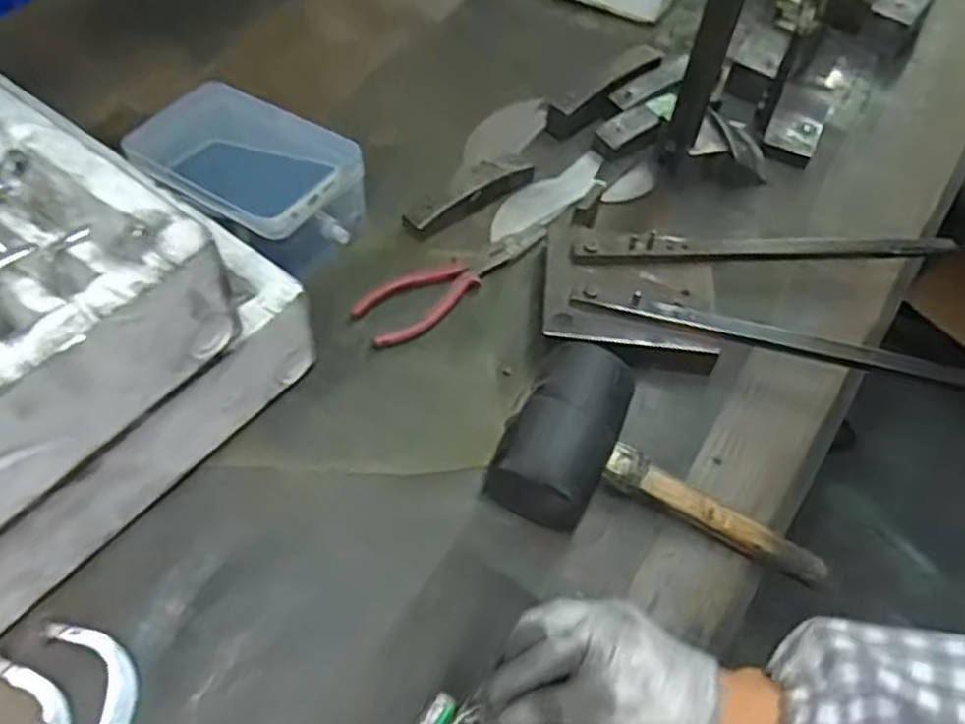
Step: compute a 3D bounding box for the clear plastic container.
[{"bbox_3d":[-0.203,-0.153,0.638,0.184,0.076,0.113,28,57,15],"label":"clear plastic container"}]

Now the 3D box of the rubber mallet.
[{"bbox_3d":[0.119,0.091,0.523,0.228,0.076,0.107,32,56,-9],"label":"rubber mallet"}]

